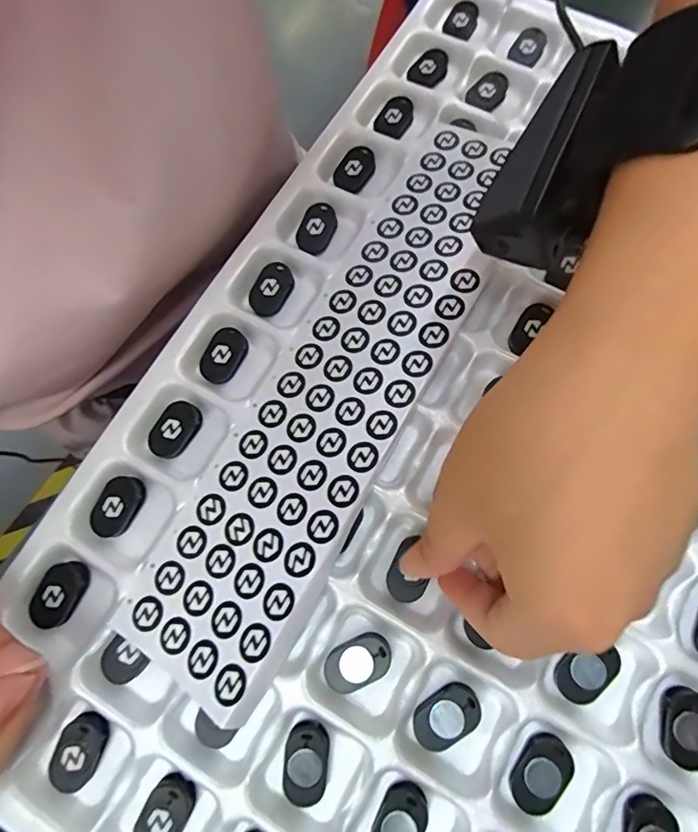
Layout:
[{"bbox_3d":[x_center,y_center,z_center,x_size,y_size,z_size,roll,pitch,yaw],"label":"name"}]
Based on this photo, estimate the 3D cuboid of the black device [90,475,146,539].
[{"bbox_3d":[-0.107,0.042,0.228,0.017,0.007,0.029,21,76,7],"label":"black device"}]

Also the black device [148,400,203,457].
[{"bbox_3d":[-0.084,0.007,0.238,0.017,0.008,0.028,30,77,10],"label":"black device"}]

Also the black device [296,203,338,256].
[{"bbox_3d":[-0.017,-0.102,0.268,0.019,0.007,0.029,23,76,8],"label":"black device"}]

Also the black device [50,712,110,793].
[{"bbox_3d":[-0.111,0.138,0.199,0.018,0.007,0.030,25,76,8],"label":"black device"}]

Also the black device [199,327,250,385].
[{"bbox_3d":[-0.064,-0.030,0.249,0.018,0.009,0.028,27,77,9],"label":"black device"}]

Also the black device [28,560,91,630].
[{"bbox_3d":[-0.129,0.079,0.217,0.018,0.008,0.030,24,76,8],"label":"black device"}]

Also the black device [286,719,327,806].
[{"bbox_3d":[-0.017,0.140,0.196,0.016,0.005,0.029,3,74,2],"label":"black device"}]

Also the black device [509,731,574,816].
[{"bbox_3d":[0.076,0.141,0.192,0.018,0.004,0.028,39,79,11],"label":"black device"}]

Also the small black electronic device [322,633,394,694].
[{"bbox_3d":[0.004,0.104,0.206,0.029,0.005,0.018,-25,75,-5],"label":"small black electronic device"}]

